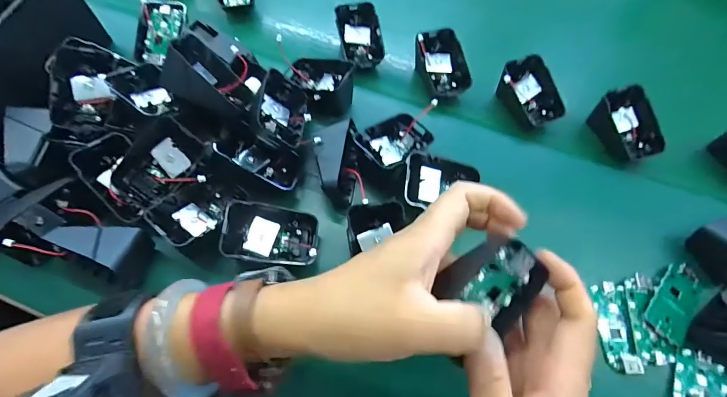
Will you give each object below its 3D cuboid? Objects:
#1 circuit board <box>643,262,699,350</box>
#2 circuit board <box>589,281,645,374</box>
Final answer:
[{"bbox_3d":[0.239,0.079,0.286,0.030,0.008,0.061,35,66,15],"label":"circuit board"},{"bbox_3d":[0.189,0.096,0.281,0.022,0.006,0.063,3,62,-1],"label":"circuit board"}]

